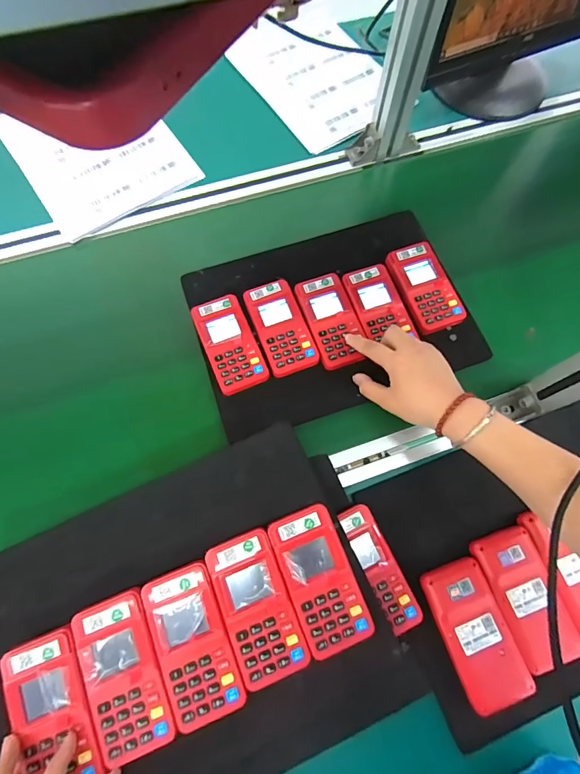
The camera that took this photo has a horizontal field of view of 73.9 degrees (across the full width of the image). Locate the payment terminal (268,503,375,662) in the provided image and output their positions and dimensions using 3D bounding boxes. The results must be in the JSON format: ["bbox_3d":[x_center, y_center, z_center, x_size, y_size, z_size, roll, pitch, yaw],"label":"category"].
[{"bbox_3d":[0.028,0.180,0.366,0.062,0.021,0.123,-20,71,-5],"label":"payment terminal"}]

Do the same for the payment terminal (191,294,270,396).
[{"bbox_3d":[-0.075,-0.054,0.487,0.062,0.024,0.123,-23,72,-6],"label":"payment terminal"}]

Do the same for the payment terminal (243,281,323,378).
[{"bbox_3d":[-0.011,-0.075,0.495,0.063,0.022,0.124,-20,71,-5],"label":"payment terminal"}]

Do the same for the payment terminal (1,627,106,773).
[{"bbox_3d":[-0.200,0.272,0.321,0.063,0.017,0.116,-21,73,-9],"label":"payment terminal"}]

